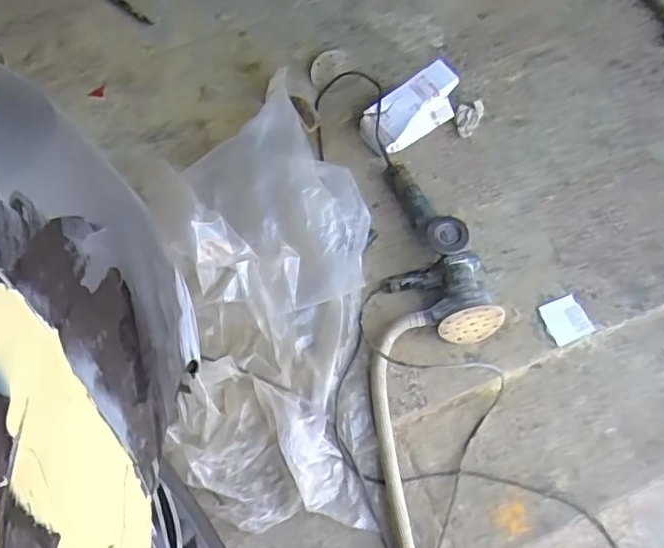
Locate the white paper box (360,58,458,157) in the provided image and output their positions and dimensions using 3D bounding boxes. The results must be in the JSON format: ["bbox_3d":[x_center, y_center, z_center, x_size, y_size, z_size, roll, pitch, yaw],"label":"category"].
[{"bbox_3d":[0.211,-0.416,1.574,0.282,0.103,0.141,-40,72,-16],"label":"white paper box"}]

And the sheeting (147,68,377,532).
[{"bbox_3d":[-0.145,-0.018,1.348,0.460,0.171,1.070,-4,67,-2],"label":"sheeting"}]

